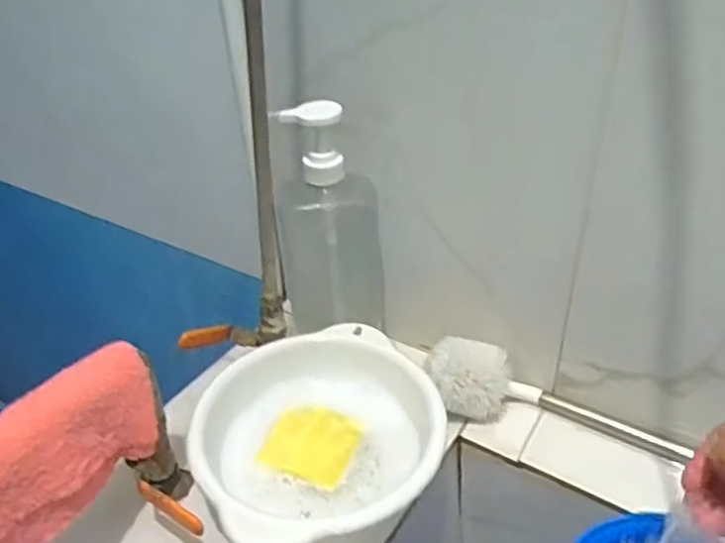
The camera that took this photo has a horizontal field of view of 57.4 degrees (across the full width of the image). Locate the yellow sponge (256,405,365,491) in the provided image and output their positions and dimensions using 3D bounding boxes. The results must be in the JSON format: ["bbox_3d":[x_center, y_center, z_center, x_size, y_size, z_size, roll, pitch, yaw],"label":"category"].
[{"bbox_3d":[-0.046,0.151,0.577,0.078,0.022,0.072,11,38,18],"label":"yellow sponge"}]

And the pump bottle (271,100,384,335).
[{"bbox_3d":[-0.028,-0.046,0.611,0.092,0.221,0.067,-2,36,-1],"label":"pump bottle"}]

